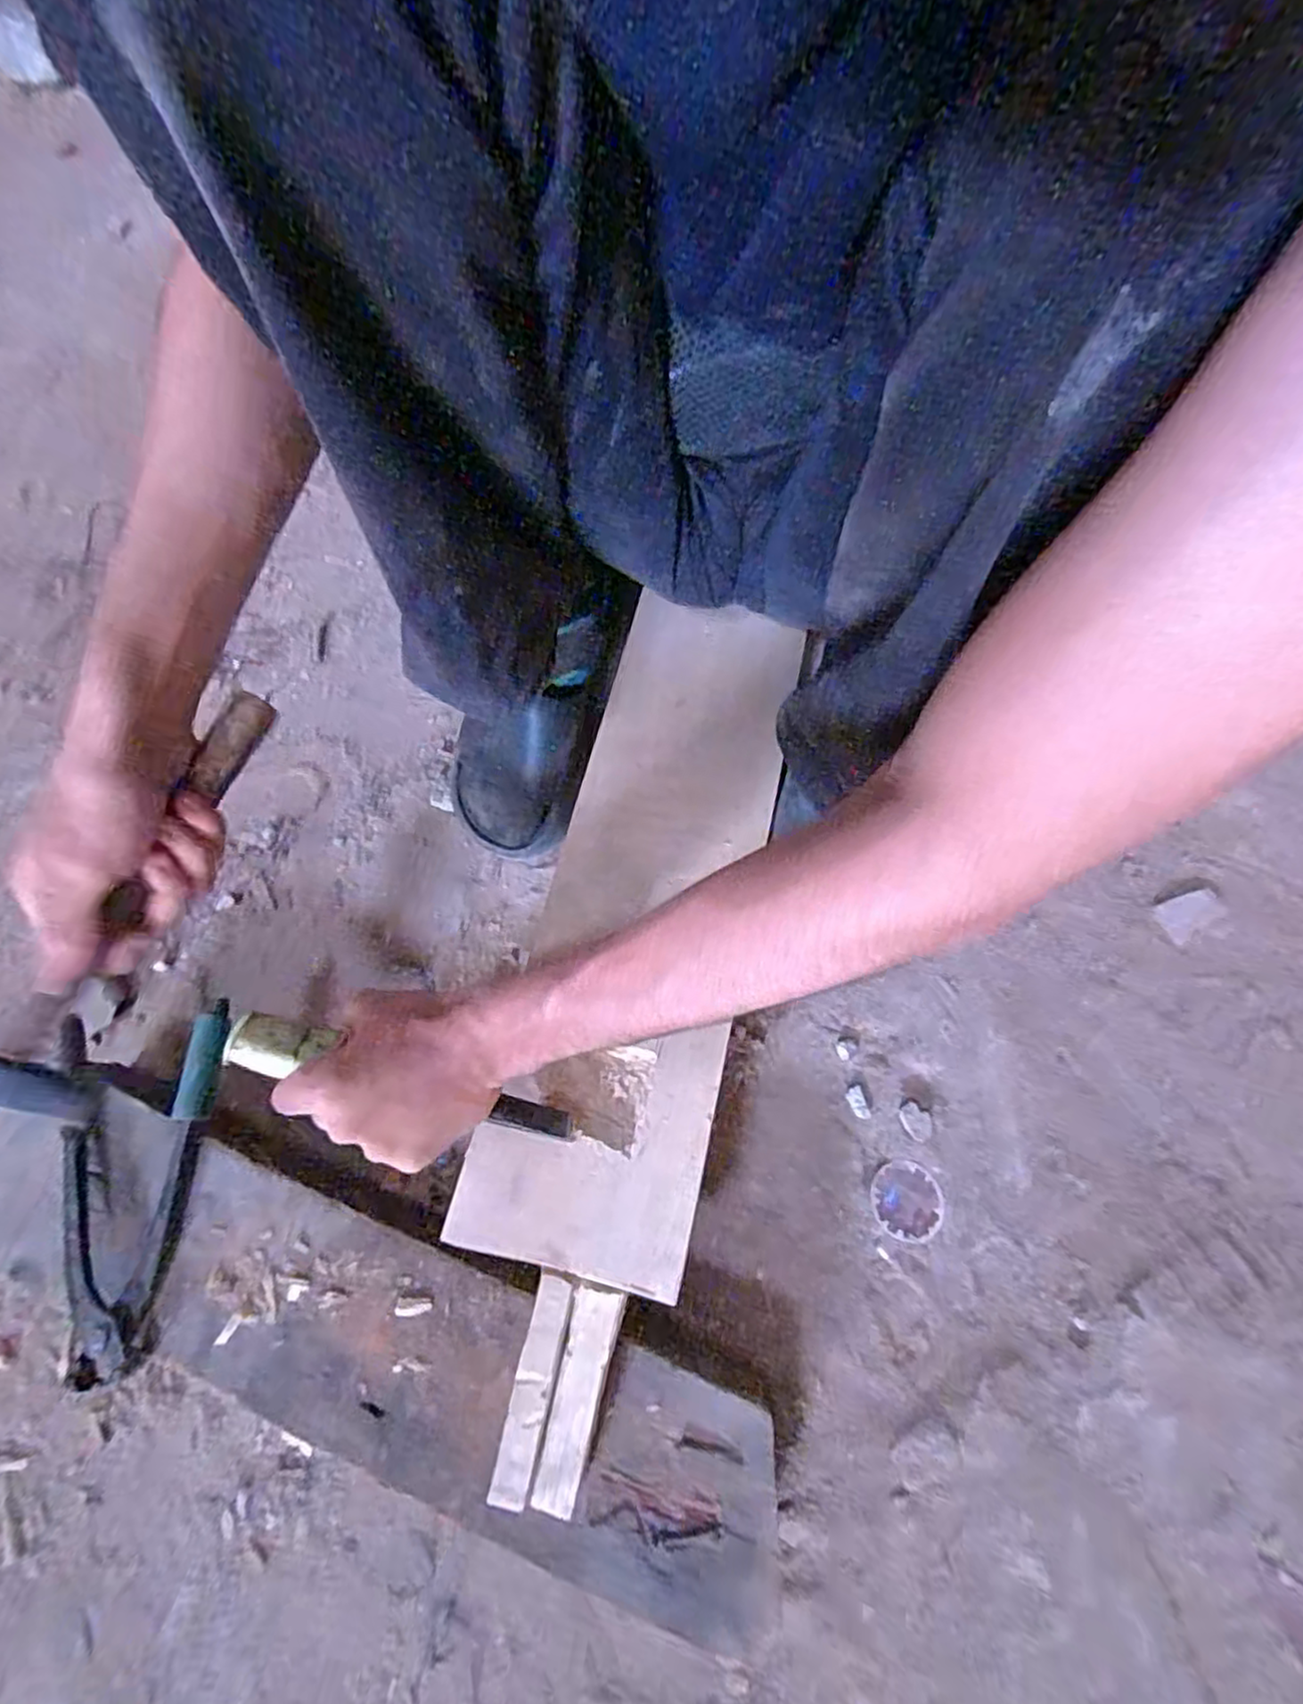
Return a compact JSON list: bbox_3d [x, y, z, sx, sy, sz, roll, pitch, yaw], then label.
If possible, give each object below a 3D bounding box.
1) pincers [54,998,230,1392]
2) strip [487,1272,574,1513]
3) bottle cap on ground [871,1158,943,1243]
[{"bbox_3d":[-0.320,0.205,0.435,0.095,0.024,0.210,-11,70,-6],"label":"pincers"},{"bbox_3d":[-0.063,0.283,0.370,0.019,0.009,0.099,12,69,3],"label":"strip"},{"bbox_3d":[0.193,0.263,0.528,0.050,0.008,0.053,1,69,-1],"label":"bottle cap on ground"}]

